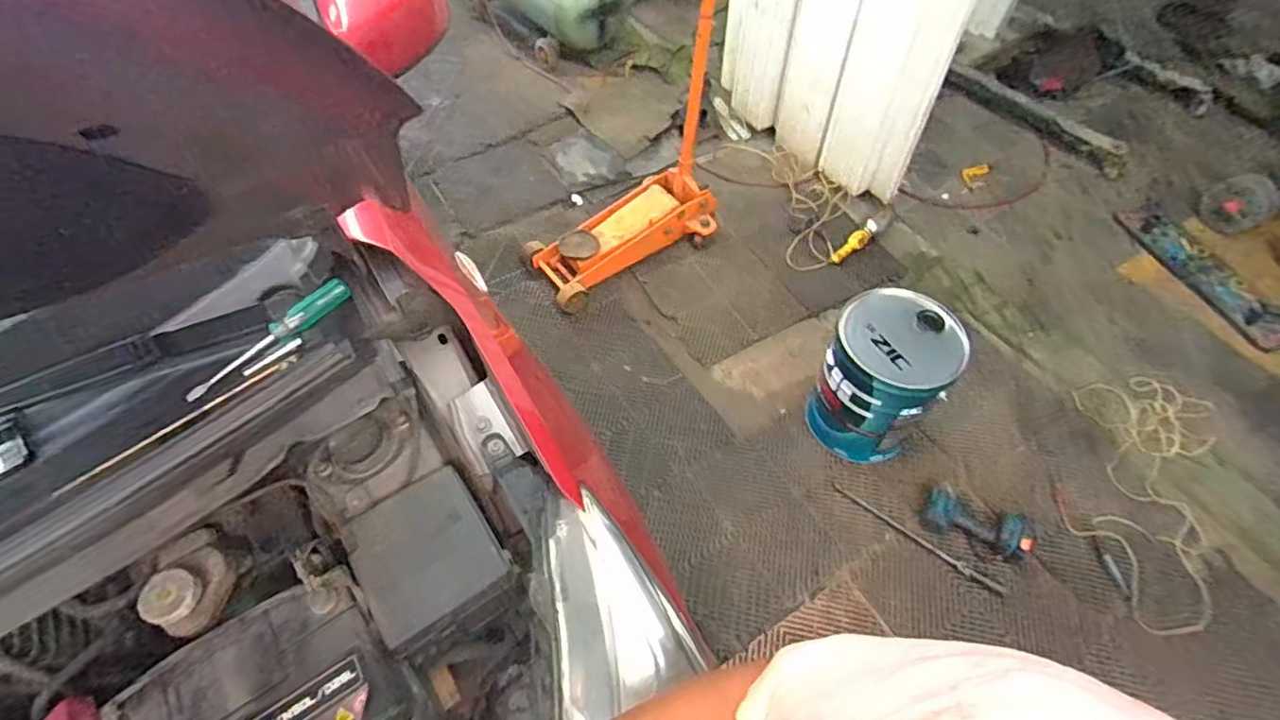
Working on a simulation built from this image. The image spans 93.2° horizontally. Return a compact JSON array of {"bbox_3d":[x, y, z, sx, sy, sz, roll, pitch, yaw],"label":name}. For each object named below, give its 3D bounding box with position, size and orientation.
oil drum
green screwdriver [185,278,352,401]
[{"bbox_3d":[0.609,0.045,1.555,0.273,0.387,0.289,0,55,0],"label":"oil drum"},{"bbox_3d":[-0.398,-0.025,0.651,0.022,0.026,0.188,39,63,24],"label":"green screwdriver"}]

